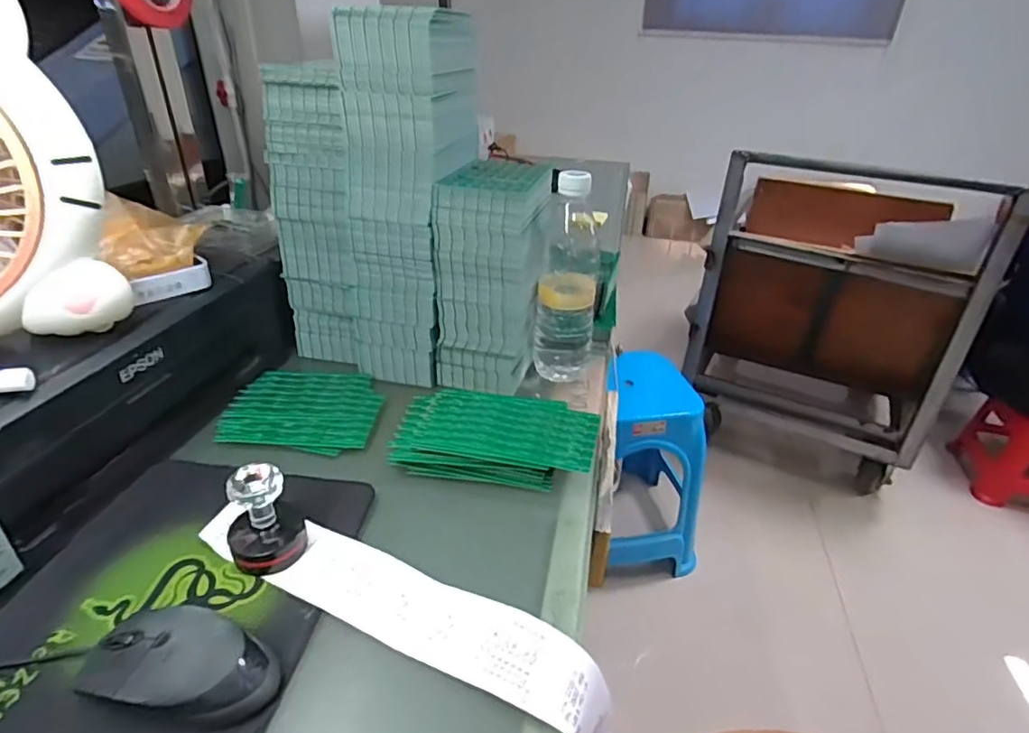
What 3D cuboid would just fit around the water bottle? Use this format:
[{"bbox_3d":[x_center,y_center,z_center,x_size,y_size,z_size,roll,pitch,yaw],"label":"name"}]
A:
[{"bbox_3d":[0.060,-0.092,0.620,0.062,0.233,0.057,7,32,7],"label":"water bottle"}]

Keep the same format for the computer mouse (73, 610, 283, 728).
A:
[{"bbox_3d":[-0.197,0.174,0.333,0.115,0.035,0.061,10,32,12],"label":"computer mouse"}]

